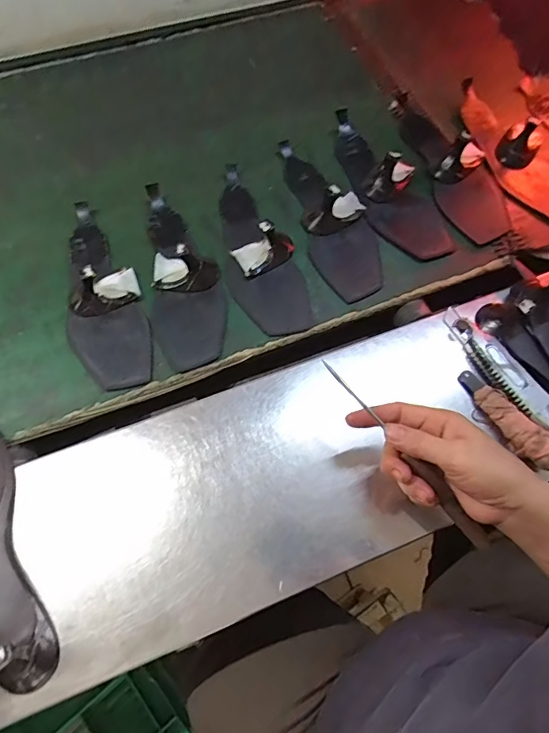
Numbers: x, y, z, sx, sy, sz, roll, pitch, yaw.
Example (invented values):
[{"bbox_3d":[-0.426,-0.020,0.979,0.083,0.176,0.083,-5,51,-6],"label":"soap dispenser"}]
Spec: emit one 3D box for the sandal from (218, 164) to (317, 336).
[{"bbox_3d":[-0.020,-0.151,0.536,0.081,0.045,0.239,-13,67,-6],"label":"sandal"}]

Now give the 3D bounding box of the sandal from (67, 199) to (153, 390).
[{"bbox_3d":[-0.196,-0.094,0.507,0.081,0.047,0.243,-17,67,-8],"label":"sandal"}]

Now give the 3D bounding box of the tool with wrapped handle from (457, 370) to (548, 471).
[{"bbox_3d":[0.223,0.048,0.441,0.030,0.022,0.113,-35,71,-15],"label":"tool with wrapped handle"}]

